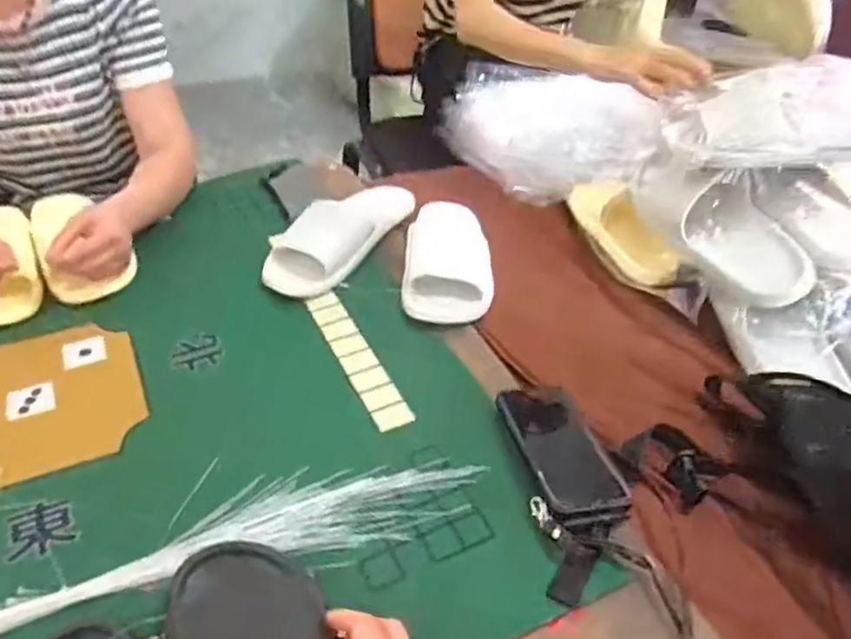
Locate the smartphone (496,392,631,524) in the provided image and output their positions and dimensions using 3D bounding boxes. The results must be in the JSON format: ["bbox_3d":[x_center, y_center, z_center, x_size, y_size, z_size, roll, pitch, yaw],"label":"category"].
[{"bbox_3d":[0.124,0.119,0.633,0.070,0.011,0.154,-13,39,-8],"label":"smartphone"}]

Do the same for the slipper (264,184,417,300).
[{"bbox_3d":[-0.117,-0.124,0.921,0.117,0.066,0.249,21,43,20],"label":"slipper"}]

